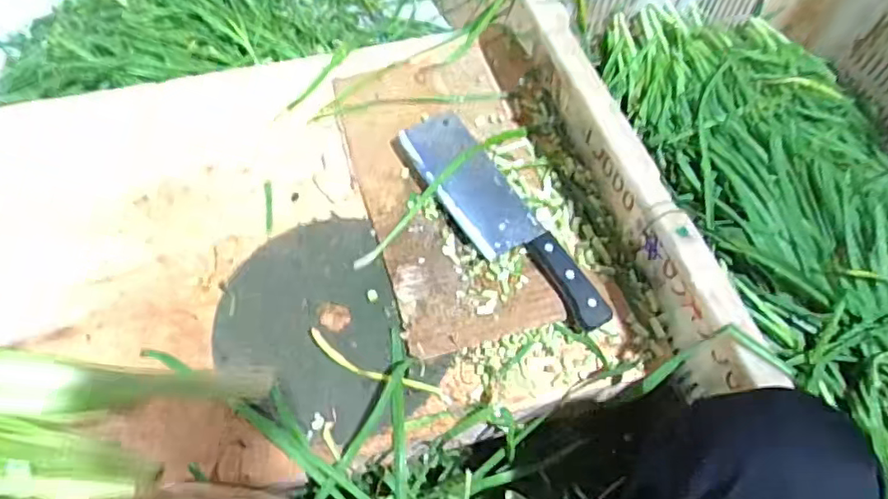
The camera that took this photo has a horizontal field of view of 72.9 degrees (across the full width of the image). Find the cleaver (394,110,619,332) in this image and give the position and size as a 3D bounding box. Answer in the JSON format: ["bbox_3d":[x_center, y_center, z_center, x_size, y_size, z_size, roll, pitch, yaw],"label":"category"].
[{"bbox_3d":[0.054,-0.033,0.580,0.075,0.025,0.272,-29,64,-17],"label":"cleaver"}]

